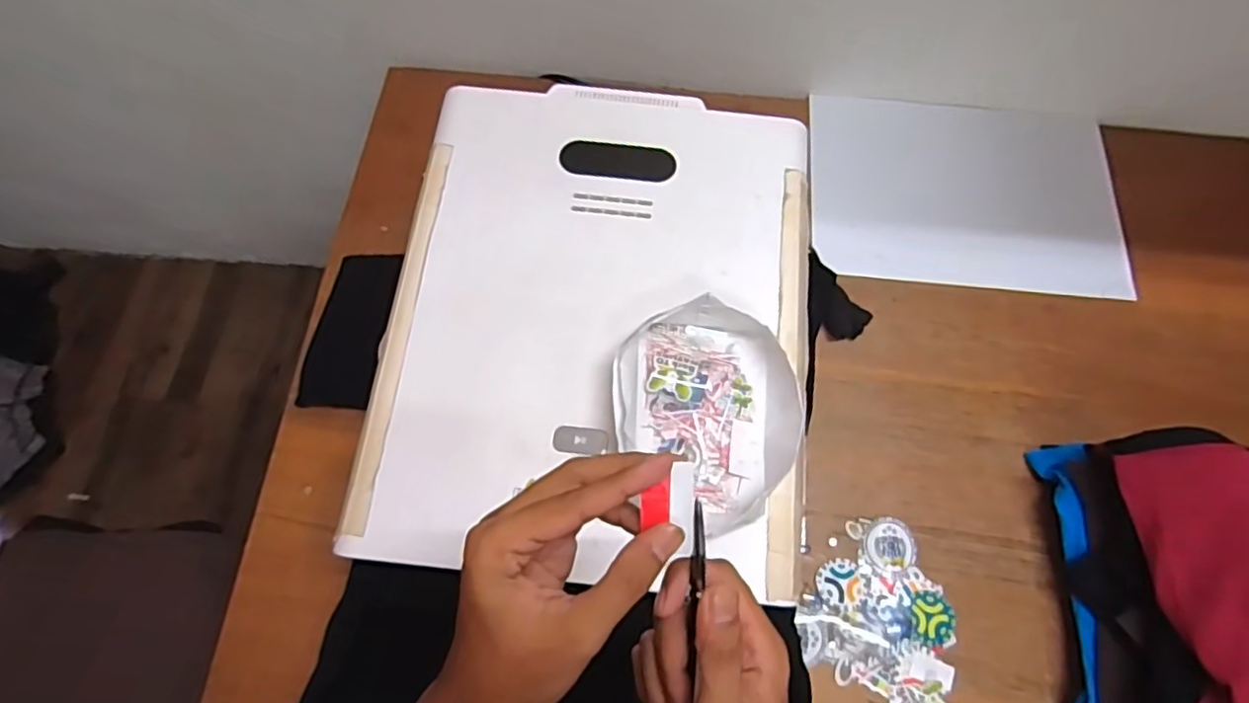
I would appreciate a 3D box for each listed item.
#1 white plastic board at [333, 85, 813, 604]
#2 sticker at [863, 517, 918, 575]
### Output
[{"bbox_3d":[-0.022,-0.046,0.630,0.400,0.023,0.496,6,69,0],"label":"white plastic board"},{"bbox_3d":[0.294,0.215,0.710,0.058,0.008,0.057,1,69,-2],"label":"sticker"}]

